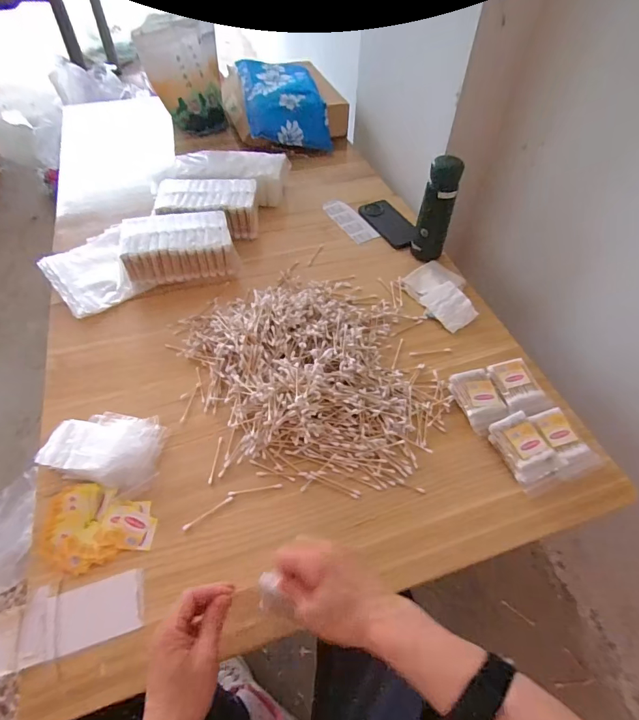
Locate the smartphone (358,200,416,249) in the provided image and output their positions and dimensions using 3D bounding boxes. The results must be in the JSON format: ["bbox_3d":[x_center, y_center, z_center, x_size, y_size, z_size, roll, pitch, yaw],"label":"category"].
[{"bbox_3d":[0.145,-0.285,0.854,0.070,0.017,0.158,-23,55,-13],"label":"smartphone"}]

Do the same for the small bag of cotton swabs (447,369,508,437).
[{"bbox_3d":[0.227,0.056,0.583,0.057,0.024,0.091,-14,54,-6],"label":"small bag of cotton swabs"}]

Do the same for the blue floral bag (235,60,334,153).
[{"bbox_3d":[-0.095,-0.665,1.082,0.200,0.113,0.317,-10,54,-4],"label":"blue floral bag"}]

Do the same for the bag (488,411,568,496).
[{"bbox_3d":[0.271,0.122,0.545,0.057,0.036,0.097,-18,55,-10],"label":"bag"}]

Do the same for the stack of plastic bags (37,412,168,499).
[{"bbox_3d":[-0.296,0.122,0.555,0.155,0.024,0.101,-1,53,3],"label":"stack of plastic bags"}]

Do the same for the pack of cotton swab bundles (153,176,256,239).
[{"bbox_3d":[-0.229,-0.302,0.844,0.210,0.084,0.114,0,54,3],"label":"pack of cotton swab bundles"}]

